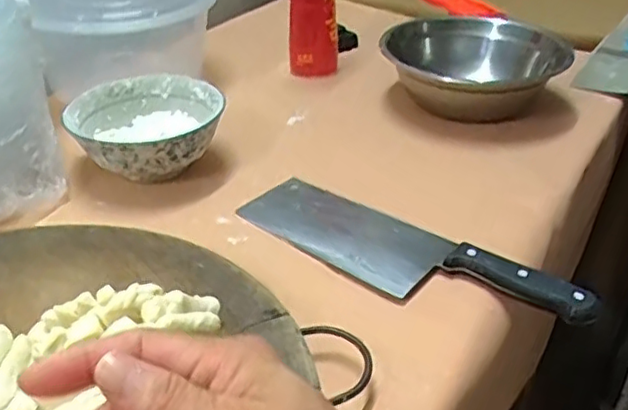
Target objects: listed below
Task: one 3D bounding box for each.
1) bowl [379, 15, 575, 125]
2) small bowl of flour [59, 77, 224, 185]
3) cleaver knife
[{"bbox_3d":[0.183,-0.160,0.729,0.182,0.080,0.222,18,37,26],"label":"bowl"},{"bbox_3d":[-0.158,-0.070,0.620,0.135,0.060,0.144,-17,37,-24],"label":"small bowl of flour"},{"bbox_3d":[0.066,0.037,0.497,0.280,0.028,0.076,26,41,34],"label":"cleaver knife"}]

